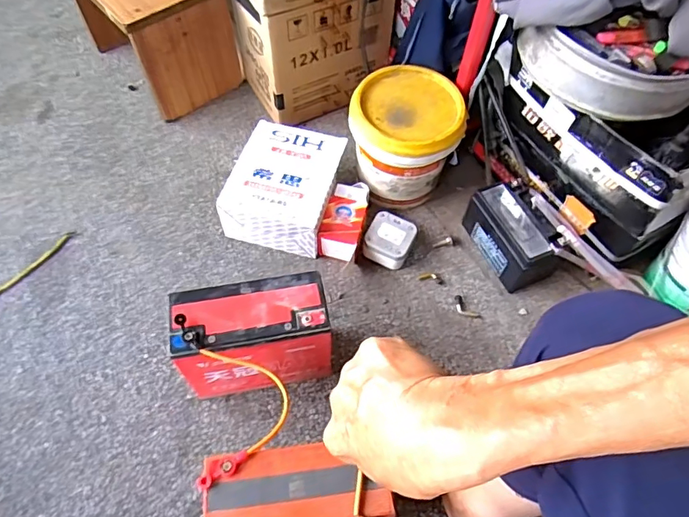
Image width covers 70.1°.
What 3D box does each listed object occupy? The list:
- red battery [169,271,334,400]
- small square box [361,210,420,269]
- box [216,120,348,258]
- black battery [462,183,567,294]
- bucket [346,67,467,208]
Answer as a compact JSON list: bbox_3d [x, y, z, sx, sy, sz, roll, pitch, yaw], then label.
[{"bbox_3d":[-0.116,0.106,0.632,0.177,0.179,0.081,-7,59,-8],"label":"red battery"},{"bbox_3d":[0.073,-0.028,0.792,0.073,0.052,0.080,23,59,9],"label":"small square box"},{"bbox_3d":[-0.097,-0.113,0.809,0.159,0.100,0.190,15,58,5],"label":"box"},{"bbox_3d":[0.264,-0.039,0.768,0.080,0.094,0.149,-21,62,-16],"label":"black battery"},{"bbox_3d":[0.092,-0.190,0.805,0.163,0.171,0.165,1,59,-2],"label":"bucket"}]

